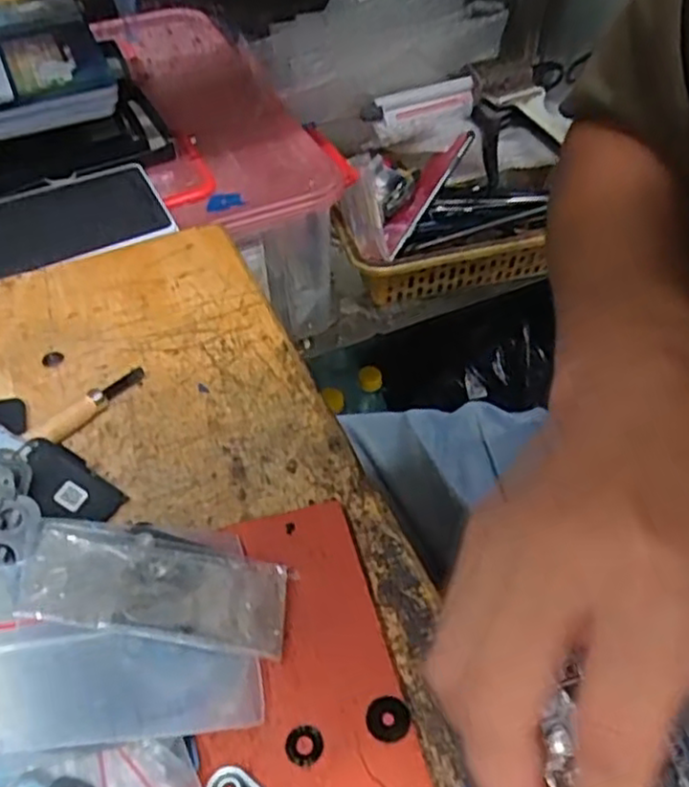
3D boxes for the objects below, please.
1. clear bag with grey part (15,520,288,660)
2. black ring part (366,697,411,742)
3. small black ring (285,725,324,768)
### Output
[{"bbox_3d":[-0.064,0.066,0.247,0.088,0.008,0.038,15,42,-13],"label":"clear bag with grey part"},{"bbox_3d":[0.015,0.109,0.237,0.014,0.004,0.014,-1,47,1],"label":"black ring part"},{"bbox_3d":[-0.013,0.115,0.231,0.012,0.004,0.012,-1,47,1],"label":"small black ring"}]

